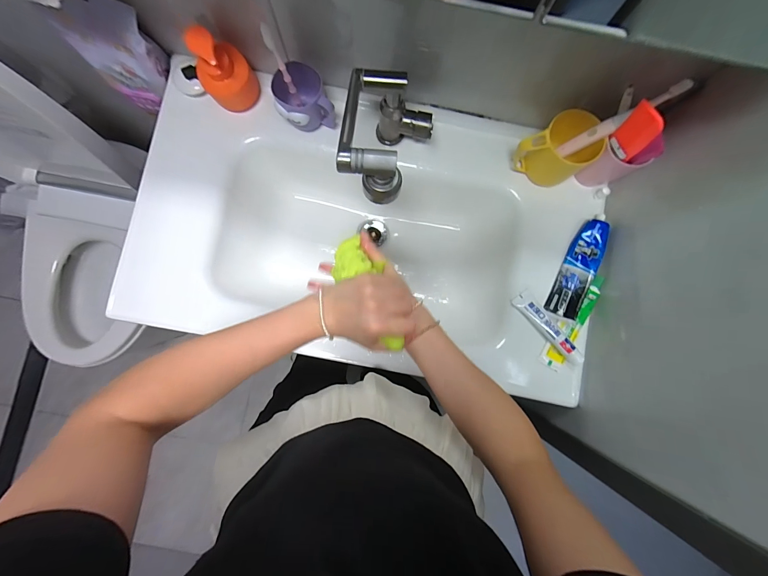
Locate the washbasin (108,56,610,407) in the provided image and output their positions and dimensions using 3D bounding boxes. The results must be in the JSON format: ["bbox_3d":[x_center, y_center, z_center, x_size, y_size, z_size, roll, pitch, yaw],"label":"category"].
[{"bbox_3d":[-0.023,-0.096,0.645,0.810,0.164,0.463,11,85,0],"label":"washbasin"}]

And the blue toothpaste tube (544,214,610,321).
[{"bbox_3d":[0.353,-0.040,0.572,0.054,0.022,0.194,25,85,1],"label":"blue toothpaste tube"}]

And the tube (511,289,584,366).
[{"bbox_3d":[0.292,0.070,0.568,0.034,0.020,0.155,-40,87,-4],"label":"tube"}]

